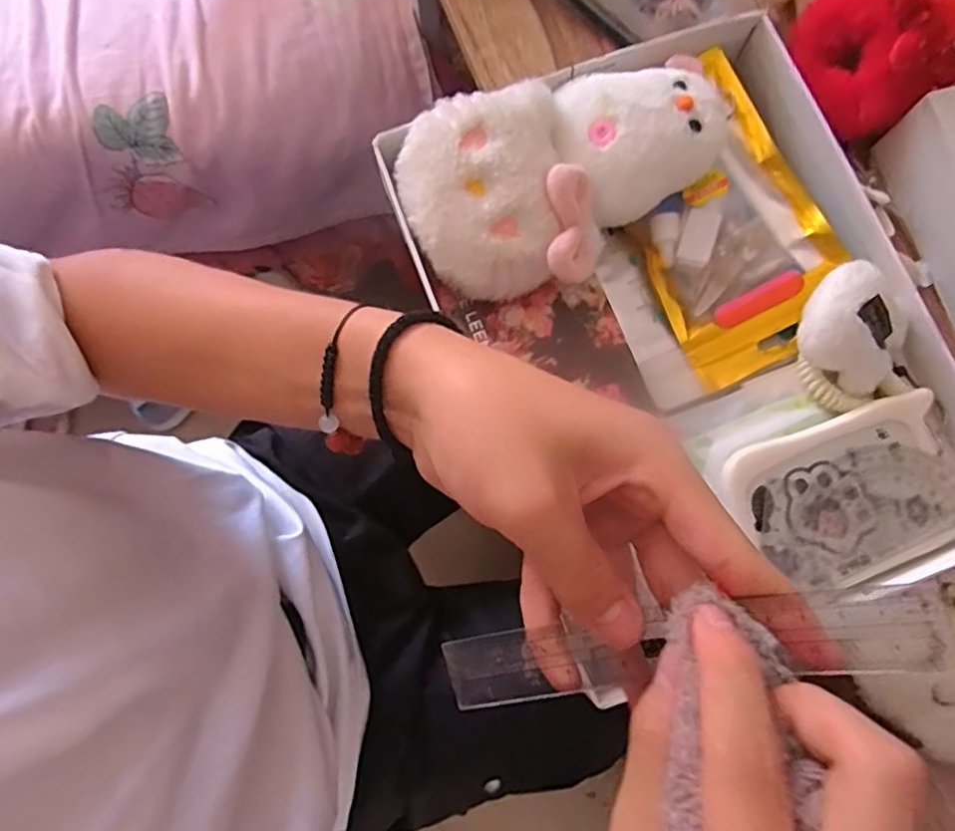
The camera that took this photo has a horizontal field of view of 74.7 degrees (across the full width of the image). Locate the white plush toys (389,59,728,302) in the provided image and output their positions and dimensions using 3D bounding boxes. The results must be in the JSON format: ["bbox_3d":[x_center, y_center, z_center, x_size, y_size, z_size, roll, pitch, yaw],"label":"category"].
[{"bbox_3d":[0.048,-0.125,0.330,0.174,0.043,0.105,-19,80,-4],"label":"white plush toys"}]

